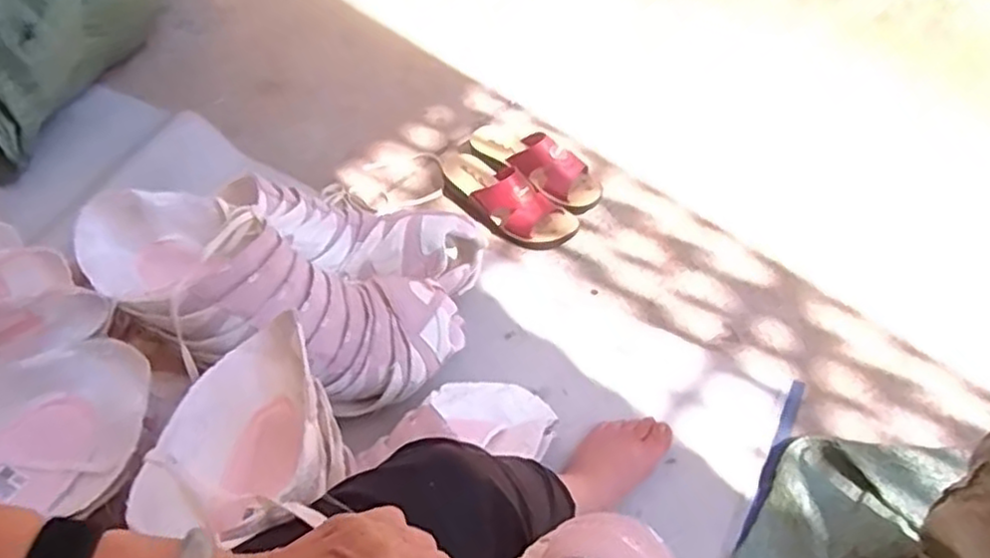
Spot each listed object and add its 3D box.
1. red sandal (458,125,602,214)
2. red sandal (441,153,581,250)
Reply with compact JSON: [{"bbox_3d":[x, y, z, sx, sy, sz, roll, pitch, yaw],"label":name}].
[{"bbox_3d":[0.056,-0.190,1.086,0.238,0.076,0.101,37,62,24],"label":"red sandal"},{"bbox_3d":[0.008,-0.125,1.035,0.235,0.079,0.090,31,60,21],"label":"red sandal"}]

